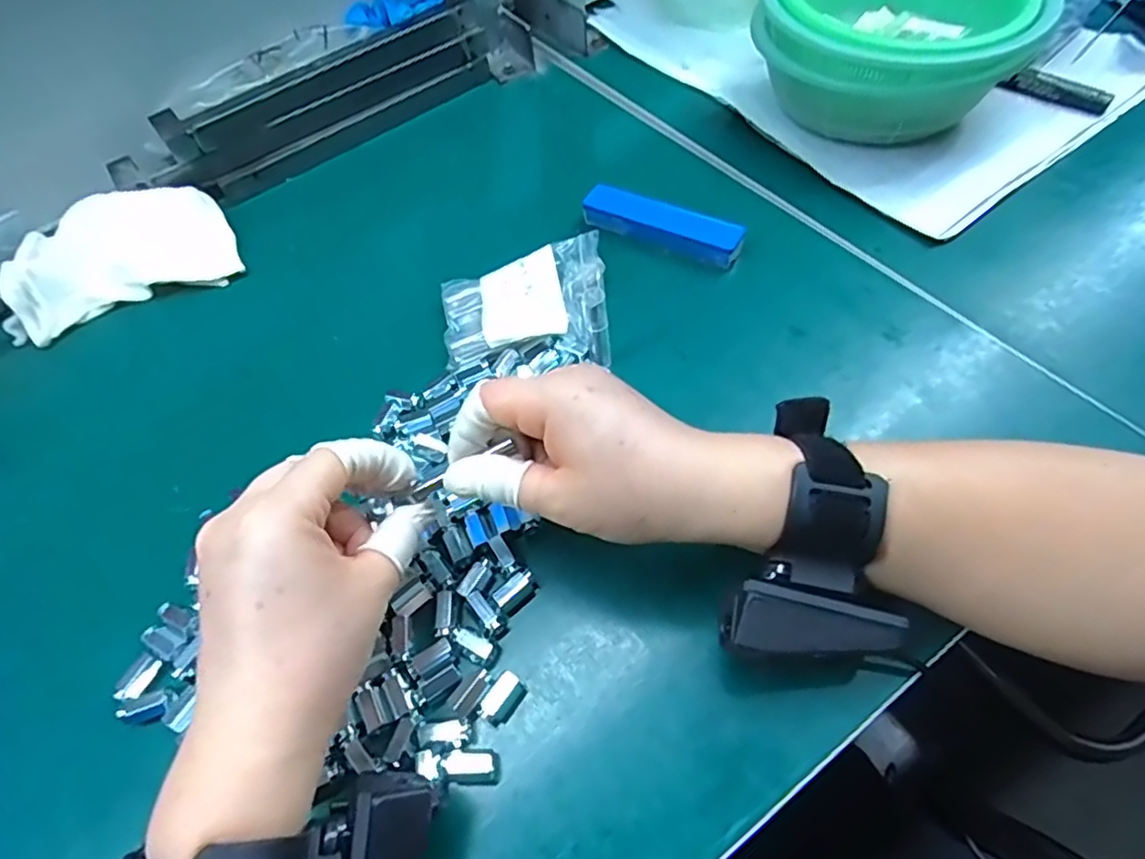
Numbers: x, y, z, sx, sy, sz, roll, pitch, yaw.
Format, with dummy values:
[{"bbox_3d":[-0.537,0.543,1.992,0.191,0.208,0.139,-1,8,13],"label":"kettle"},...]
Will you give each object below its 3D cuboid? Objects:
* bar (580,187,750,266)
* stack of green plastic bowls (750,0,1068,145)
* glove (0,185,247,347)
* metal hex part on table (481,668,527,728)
[{"bbox_3d":[0.060,-0.139,0.429,0.109,0.019,0.026,25,63,21],"label":"bar"},{"bbox_3d":[0.241,-0.285,0.469,0.168,0.102,0.184,35,67,26],"label":"stack of green plastic bowls"},{"bbox_3d":[-0.327,-0.124,0.455,0.158,0.042,0.082,-22,57,-8],"label":"glove"},{"bbox_3d":[-0.031,0.118,0.278,0.011,0.012,0.021,24,63,21],"label":"metal hex part on table"}]

